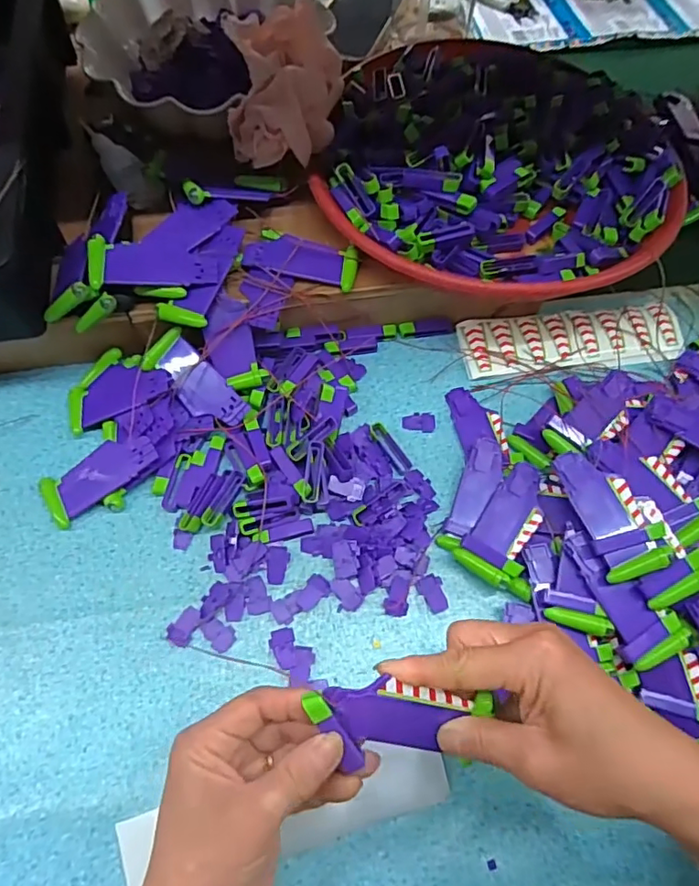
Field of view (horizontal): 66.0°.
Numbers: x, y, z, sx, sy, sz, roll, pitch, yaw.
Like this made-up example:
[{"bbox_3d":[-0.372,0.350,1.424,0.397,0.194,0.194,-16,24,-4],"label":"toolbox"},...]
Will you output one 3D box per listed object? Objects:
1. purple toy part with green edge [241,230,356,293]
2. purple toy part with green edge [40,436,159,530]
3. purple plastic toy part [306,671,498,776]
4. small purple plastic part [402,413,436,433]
[{"bbox_3d":[-0.038,-0.147,0.428,0.087,0.012,0.039,11,65,4],"label":"purple toy part with green edge"},{"bbox_3d":[-0.187,0.023,0.404,0.089,0.010,0.040,-32,69,-1],"label":"purple toy part with green edge"},{"bbox_3d":[0.026,0.139,0.280,0.088,0.016,0.040,-4,101,-5],"label":"purple plastic toy part"},{"bbox_3d":[0.058,-0.017,0.445,0.027,0.004,0.019,-1,65,-3],"label":"small purple plastic part"}]

